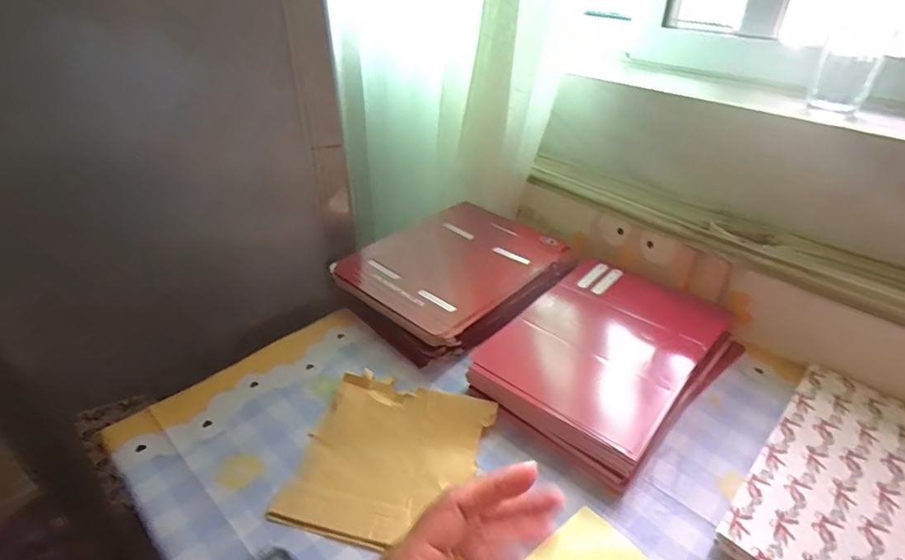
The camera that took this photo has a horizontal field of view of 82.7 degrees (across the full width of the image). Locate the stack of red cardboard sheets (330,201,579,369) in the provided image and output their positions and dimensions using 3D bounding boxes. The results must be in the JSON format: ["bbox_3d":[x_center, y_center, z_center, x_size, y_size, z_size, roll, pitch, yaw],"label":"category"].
[{"bbox_3d":[0.007,-0.013,0.663,0.221,0.039,0.267,29,43,35],"label":"stack of red cardboard sheets"}]

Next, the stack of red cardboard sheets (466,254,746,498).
[{"bbox_3d":[0.172,0.067,0.551,0.291,0.031,0.187,-28,43,-35],"label":"stack of red cardboard sheets"}]

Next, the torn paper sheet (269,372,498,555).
[{"bbox_3d":[-0.056,0.156,0.457,0.150,0.017,0.156,9,35,14],"label":"torn paper sheet"}]

